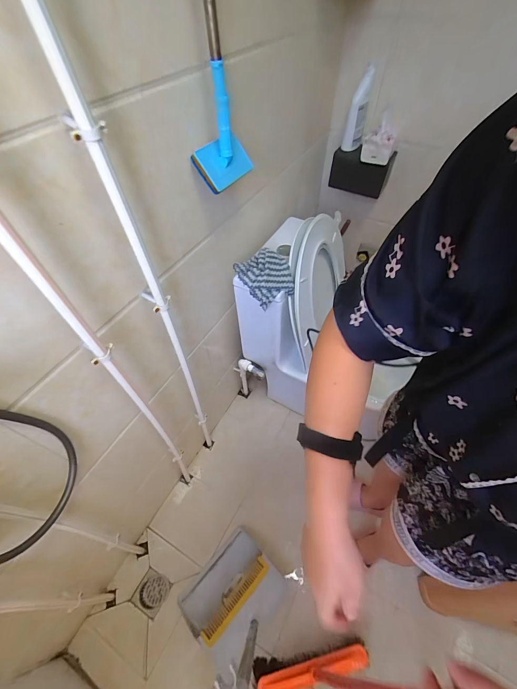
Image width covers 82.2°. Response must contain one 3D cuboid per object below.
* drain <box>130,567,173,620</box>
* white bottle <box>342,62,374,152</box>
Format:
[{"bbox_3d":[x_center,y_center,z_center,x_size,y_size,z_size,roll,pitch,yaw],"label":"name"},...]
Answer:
[{"bbox_3d":[-0.363,0.843,1.008,0.104,0.005,0.104,26,60,16],"label":"drain"},{"bbox_3d":[0.322,-0.750,0.955,0.057,0.225,0.040,15,55,12],"label":"white bottle"}]

